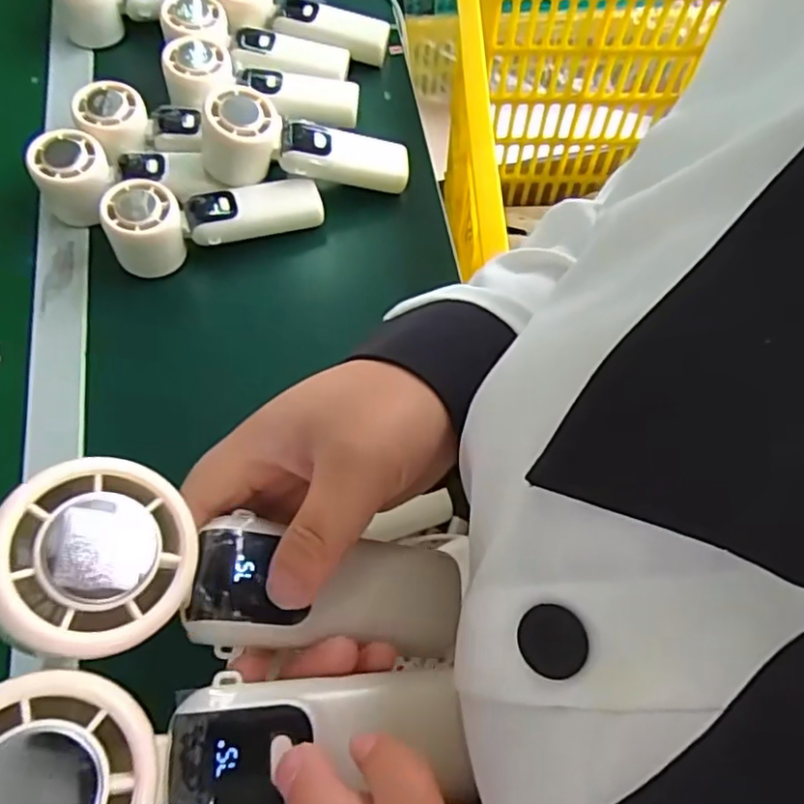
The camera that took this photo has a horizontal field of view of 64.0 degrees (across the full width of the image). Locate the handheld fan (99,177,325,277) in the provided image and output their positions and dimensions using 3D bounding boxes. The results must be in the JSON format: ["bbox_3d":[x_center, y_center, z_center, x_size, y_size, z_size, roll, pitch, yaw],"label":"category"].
[{"bbox_3d":[-0.149,-0.151,0.519,0.166,0.064,0.059,-21,68,-10],"label":"handheld fan"}]

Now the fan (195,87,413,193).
[{"bbox_3d":[-0.080,-0.206,0.528,0.162,0.061,0.053,2,65,-21],"label":"fan"}]

